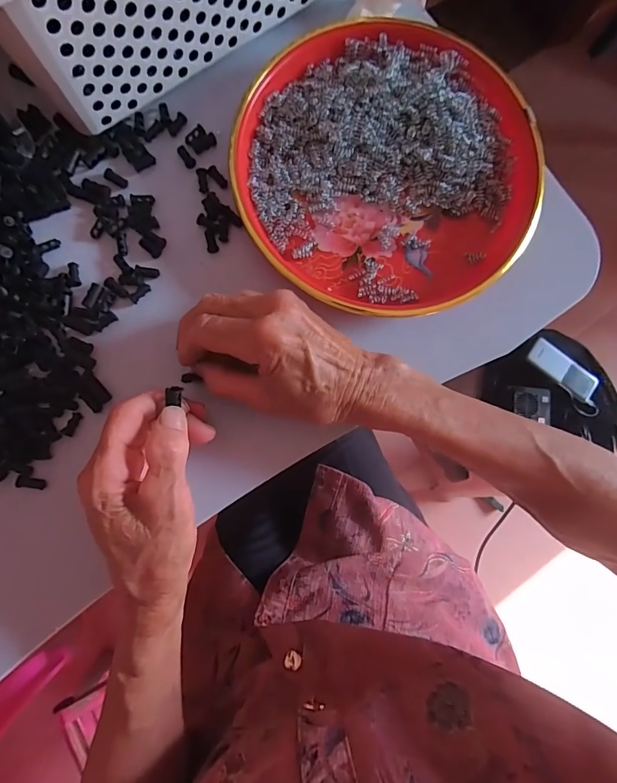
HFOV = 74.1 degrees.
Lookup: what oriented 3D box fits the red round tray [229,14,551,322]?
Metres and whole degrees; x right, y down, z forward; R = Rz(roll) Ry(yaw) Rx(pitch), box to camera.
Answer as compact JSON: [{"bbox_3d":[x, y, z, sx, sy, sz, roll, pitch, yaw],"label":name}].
[{"bbox_3d":[0.058,-0.164,0.301,0.215,0.030,0.204,1,83,-4],"label":"red round tray"}]

